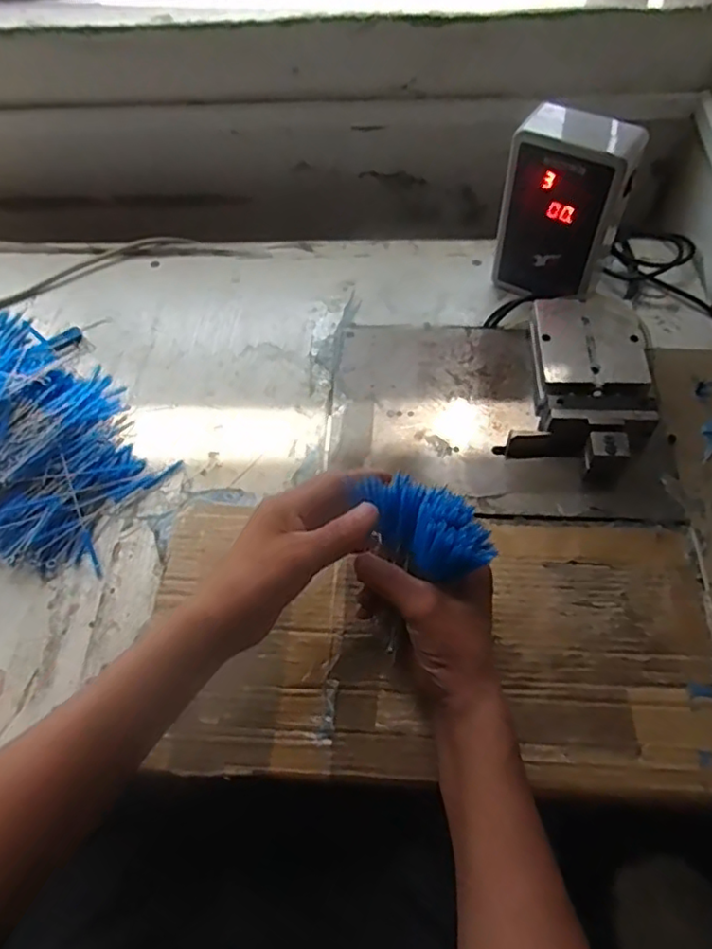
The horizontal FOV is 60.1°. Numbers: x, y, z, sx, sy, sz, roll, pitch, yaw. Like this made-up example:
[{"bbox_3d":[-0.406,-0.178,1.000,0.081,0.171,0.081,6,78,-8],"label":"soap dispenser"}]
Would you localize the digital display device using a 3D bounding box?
[{"bbox_3d":[0.203,-0.258,0.624,0.113,0.180,0.064,22,60,18],"label":"digital display device"}]

